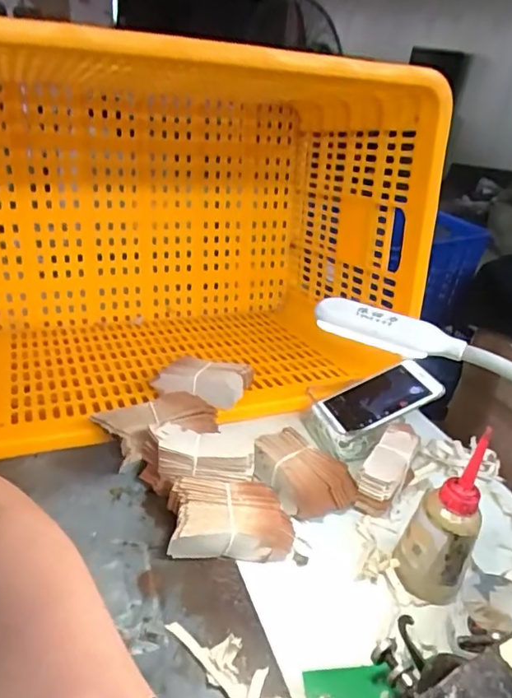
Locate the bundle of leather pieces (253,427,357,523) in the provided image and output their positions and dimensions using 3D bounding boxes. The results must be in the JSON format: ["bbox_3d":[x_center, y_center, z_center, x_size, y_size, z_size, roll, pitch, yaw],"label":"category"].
[{"bbox_3d":[0.050,0.140,0.602,0.077,0.041,0.117,-21,40,-39],"label":"bundle of leather pieces"}]

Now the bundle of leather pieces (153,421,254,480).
[{"bbox_3d":[-0.055,0.107,0.563,0.107,0.035,0.048,7,30,0],"label":"bundle of leather pieces"}]

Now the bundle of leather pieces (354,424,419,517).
[{"bbox_3d":[0.152,0.127,0.608,0.044,0.033,0.111,21,33,23],"label":"bundle of leather pieces"}]

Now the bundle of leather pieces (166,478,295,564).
[{"bbox_3d":[-0.026,0.170,0.533,0.121,0.044,0.074,1,31,-10],"label":"bundle of leather pieces"}]

